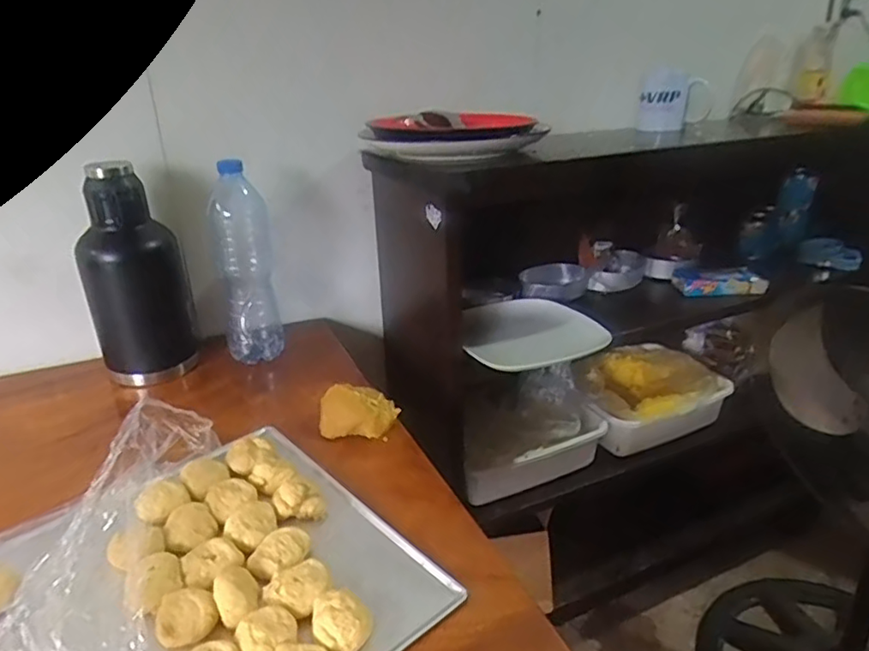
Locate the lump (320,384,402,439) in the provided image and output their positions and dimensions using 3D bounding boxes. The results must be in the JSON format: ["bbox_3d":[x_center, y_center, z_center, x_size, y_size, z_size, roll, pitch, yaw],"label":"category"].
[{"bbox_3d":[-0.089,0.100,0.695,0.089,0.046,0.046,2,25,8],"label":"lump"}]

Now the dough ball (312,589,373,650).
[{"bbox_3d":[-0.069,0.225,0.447,0.041,0.027,0.043,-1,25,1],"label":"dough ball"}]

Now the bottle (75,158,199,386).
[{"bbox_3d":[-0.408,-0.074,0.813,0.126,0.285,0.107,-13,27,-24],"label":"bottle"}]

